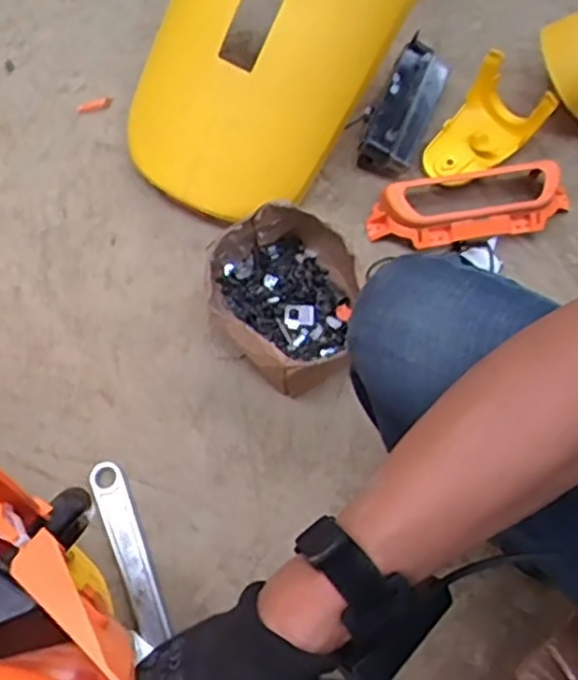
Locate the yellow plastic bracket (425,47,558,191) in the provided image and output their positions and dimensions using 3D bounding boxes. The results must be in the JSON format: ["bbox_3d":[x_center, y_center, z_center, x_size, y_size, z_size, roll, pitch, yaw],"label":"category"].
[{"bbox_3d":[0.257,-0.294,0.976,0.155,0.082,0.115,-35,74,-12],"label":"yellow plastic bracket"}]

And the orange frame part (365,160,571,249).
[{"bbox_3d":[0.239,-0.179,0.937,0.261,0.062,0.094,-12,70,-5],"label":"orange frame part"}]

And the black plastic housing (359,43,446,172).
[{"bbox_3d":[0.158,-0.323,0.991,0.081,0.063,0.193,22,73,10],"label":"black plastic housing"}]

